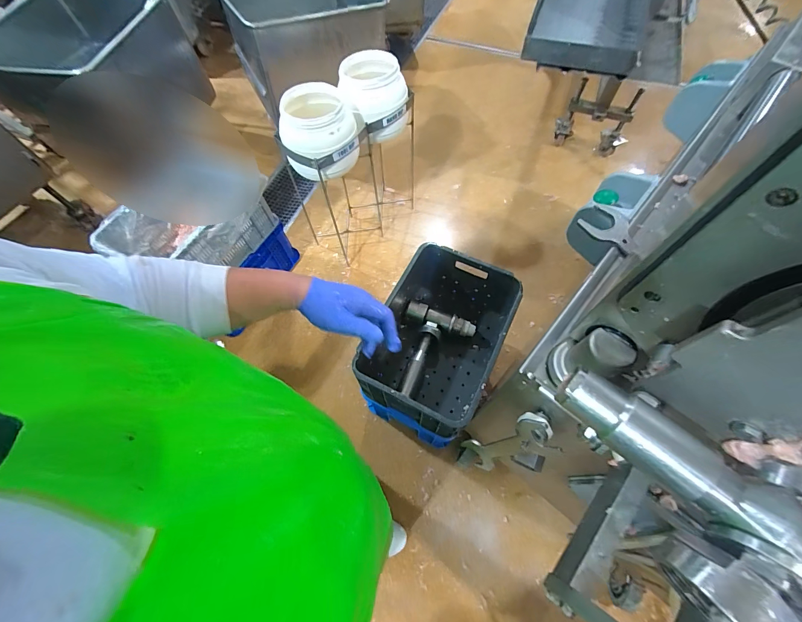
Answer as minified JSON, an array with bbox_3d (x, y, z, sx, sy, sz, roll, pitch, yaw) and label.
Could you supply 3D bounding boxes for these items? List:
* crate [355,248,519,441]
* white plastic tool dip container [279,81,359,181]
[{"bbox_3d":[0.120,0.099,1.125,0.375,0.279,0.512,24,66,13],"label":"crate"},{"bbox_3d":[-0.285,-0.629,1.207,0.268,0.197,0.262,-10,63,-3],"label":"white plastic tool dip container"}]

